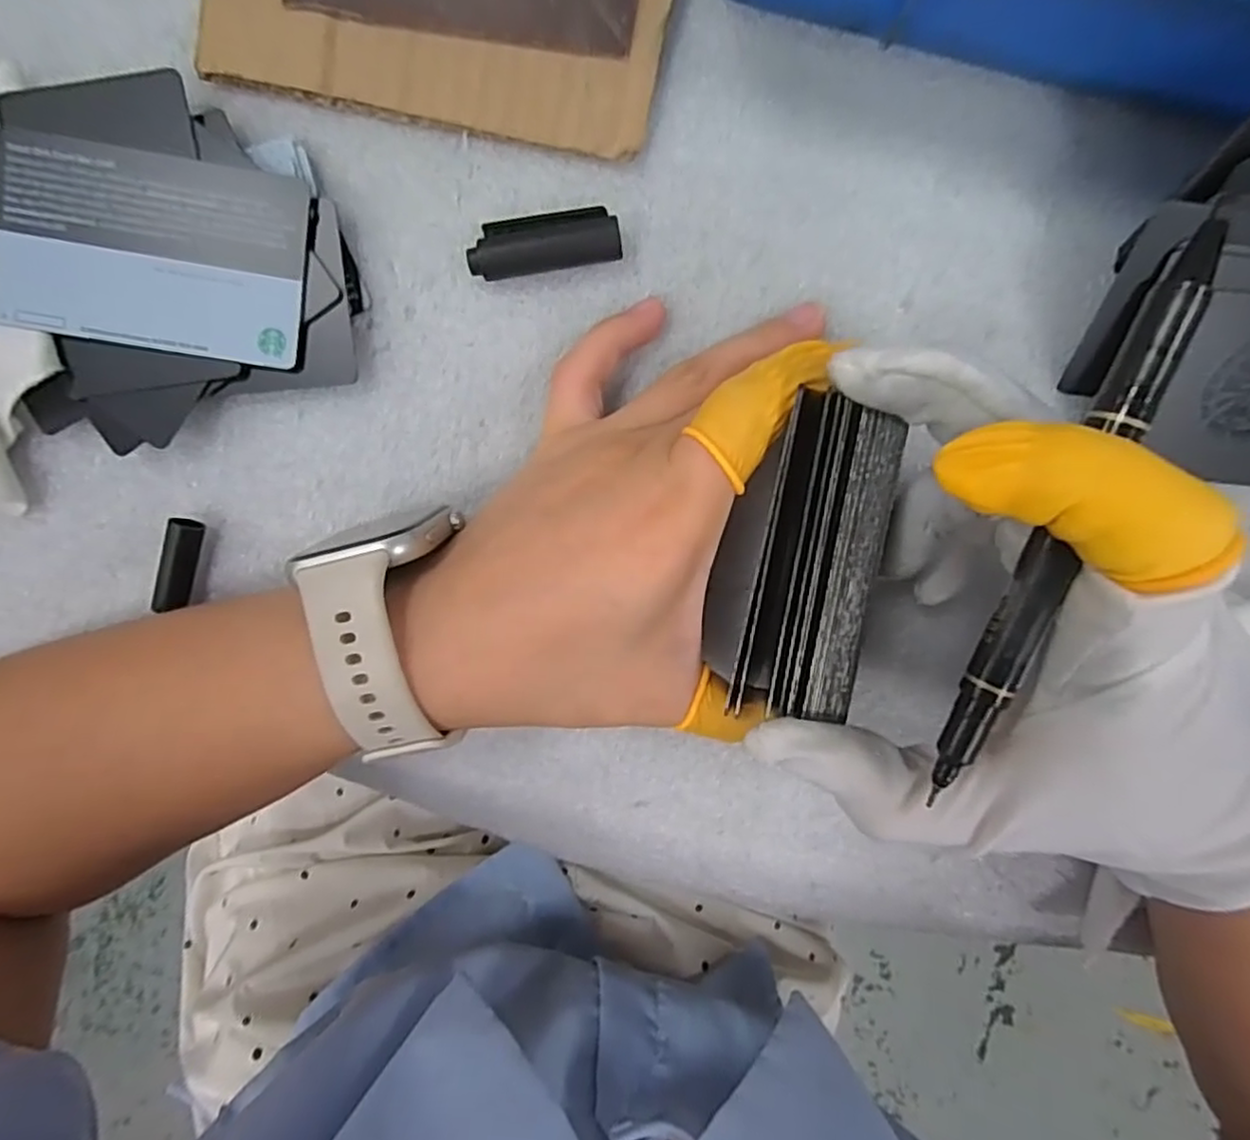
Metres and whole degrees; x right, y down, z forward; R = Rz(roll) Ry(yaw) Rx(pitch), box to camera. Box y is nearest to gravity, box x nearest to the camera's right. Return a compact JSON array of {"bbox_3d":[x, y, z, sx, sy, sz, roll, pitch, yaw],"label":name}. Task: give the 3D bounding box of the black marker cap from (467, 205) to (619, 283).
[{"bbox_3d":[-0.024,-0.097,0.201,0.044,0.010,0.015,-10,98,2],"label":"black marker cap"}]

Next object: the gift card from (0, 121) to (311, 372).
[{"bbox_3d":[-0.134,-0.090,0.192,0.081,0.005,0.053,7,96,-8],"label":"gift card"}]

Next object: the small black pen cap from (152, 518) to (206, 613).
[{"bbox_3d":[-0.140,-0.002,0.212,0.009,0.010,0.029,16,98,-1],"label":"small black pen cap"}]

